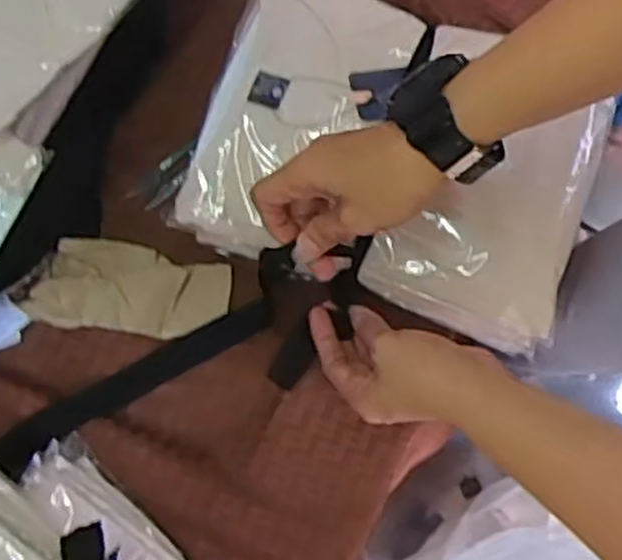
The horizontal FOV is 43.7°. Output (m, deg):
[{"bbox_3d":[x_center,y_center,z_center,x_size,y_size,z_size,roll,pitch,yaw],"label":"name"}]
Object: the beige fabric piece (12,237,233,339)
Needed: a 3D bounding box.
[{"bbox_3d":[-0.141,0.006,0.599,0.152,0.011,0.067,6,80,0],"label":"beige fabric piece"}]

